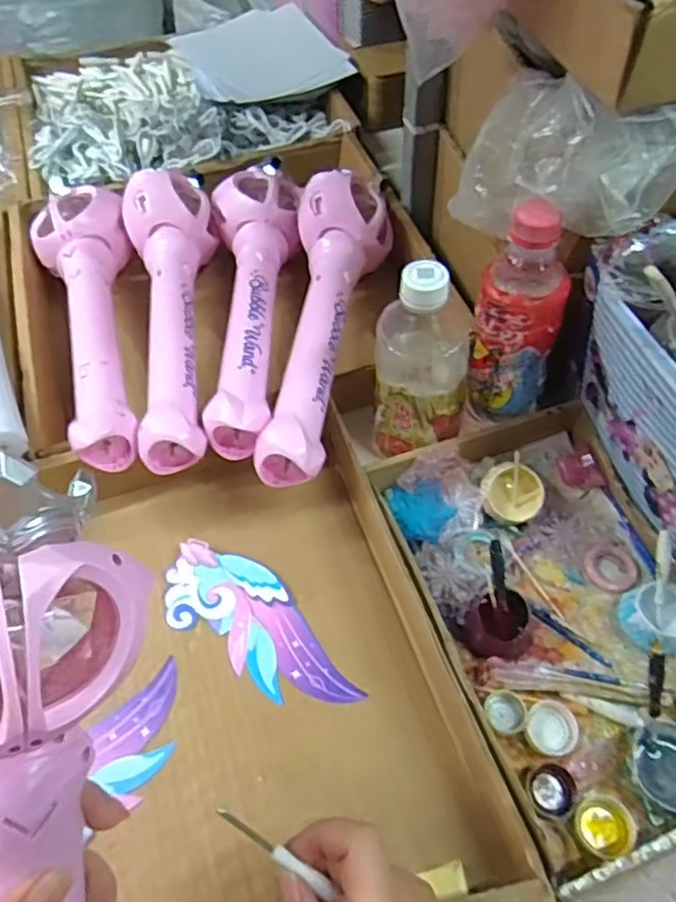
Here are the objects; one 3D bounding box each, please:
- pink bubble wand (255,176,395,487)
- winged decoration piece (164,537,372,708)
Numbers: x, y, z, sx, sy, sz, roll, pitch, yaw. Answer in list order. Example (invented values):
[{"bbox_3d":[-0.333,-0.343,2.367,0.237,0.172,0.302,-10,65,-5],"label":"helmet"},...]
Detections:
[{"bbox_3d":[-0.005,-0.110,0.559,0.088,0.079,0.326,3,55,3],"label":"pink bubble wand"},{"bbox_3d":[-0.057,0.124,0.466,0.167,0.009,0.071,29,60,19],"label":"winged decoration piece"}]

